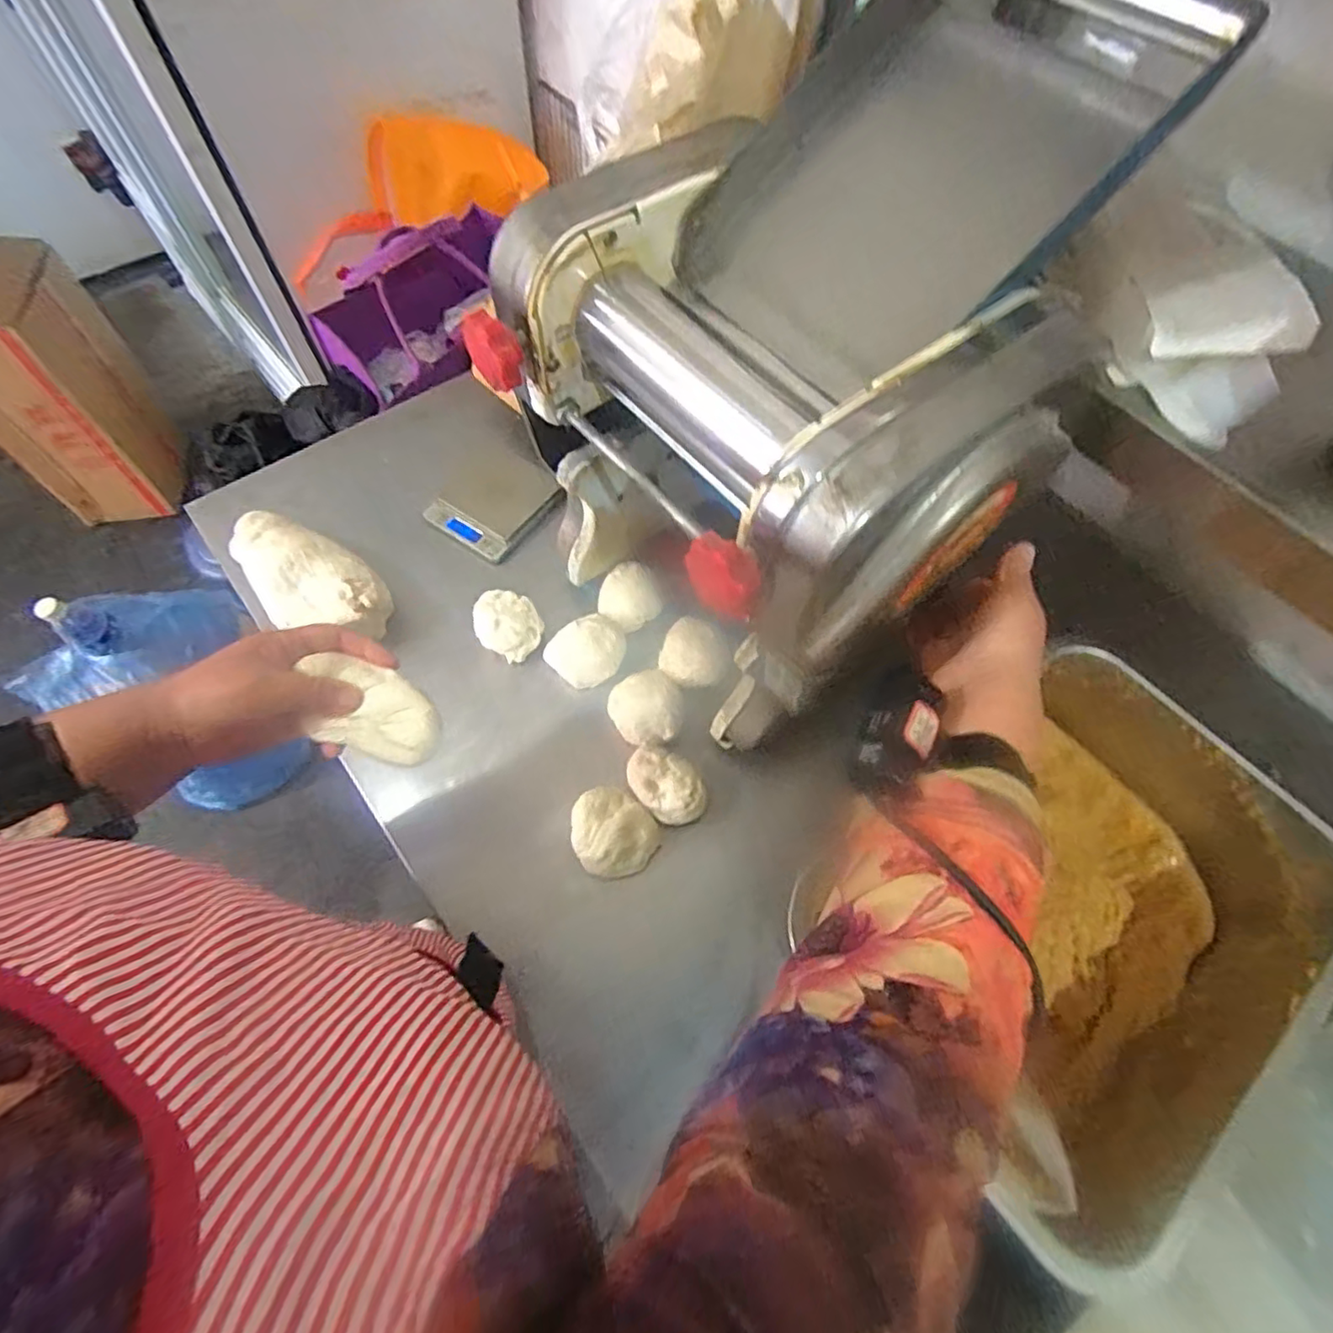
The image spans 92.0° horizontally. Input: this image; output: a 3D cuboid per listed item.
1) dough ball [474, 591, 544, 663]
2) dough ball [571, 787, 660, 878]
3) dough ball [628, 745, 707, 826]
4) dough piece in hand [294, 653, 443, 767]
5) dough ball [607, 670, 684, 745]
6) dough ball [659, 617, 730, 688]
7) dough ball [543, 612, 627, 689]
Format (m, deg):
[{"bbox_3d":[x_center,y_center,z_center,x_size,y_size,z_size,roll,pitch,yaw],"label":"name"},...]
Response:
[{"bbox_3d":[-0.156,-0.041,0.632,0.058,0.047,0.066,-30,69,-16],"label":"dough ball"},{"bbox_3d":[-0.045,0.140,0.549,0.069,0.036,0.072,1,64,-2],"label":"dough ball"},{"bbox_3d":[0.000,0.103,0.565,0.053,0.043,0.075,-37,71,-19],"label":"dough ball"},{"bbox_3d":[-0.189,0.030,0.415,0.087,0.030,0.049,17,64,5],"label":"dough piece in hand"},{"bbox_3d":[-0.020,0.039,0.598,0.065,0.038,0.069,1,64,-2],"label":"dough ball"},{"bbox_3d":[0.026,-0.015,0.619,0.062,0.035,0.063,3,64,-1],"label":"dough ball"},{"bbox_3d":[-0.073,-0.014,0.627,0.076,0.050,0.061,-35,70,-18],"label":"dough ball"}]

